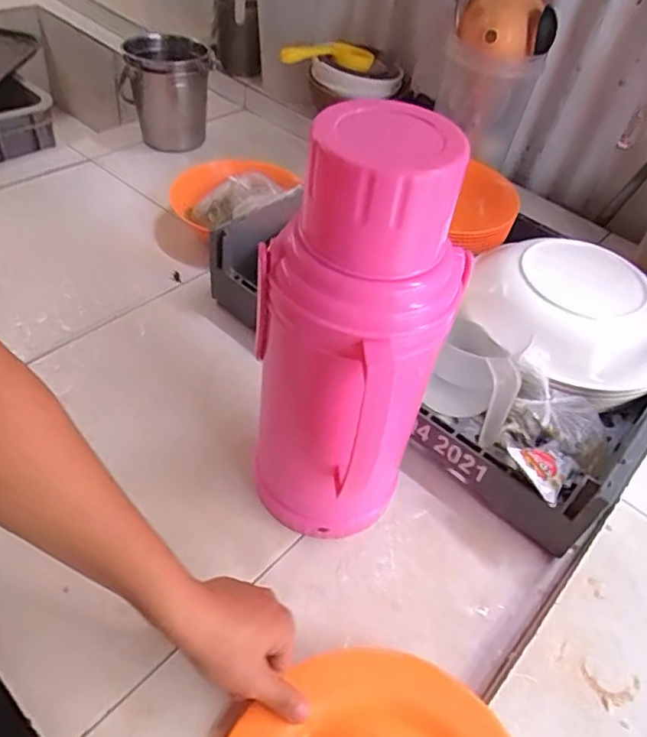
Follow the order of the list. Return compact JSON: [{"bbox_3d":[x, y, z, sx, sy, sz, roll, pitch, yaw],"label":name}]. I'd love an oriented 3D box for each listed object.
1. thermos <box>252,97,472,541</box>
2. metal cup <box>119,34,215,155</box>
[{"bbox_3d":[0.014,-0.004,0.481,0.145,0.372,0.116,21,49,11],"label":"thermos"},{"bbox_3d":[-0.293,-0.516,1.085,0.155,0.177,0.155,4,48,-5],"label":"metal cup"}]

